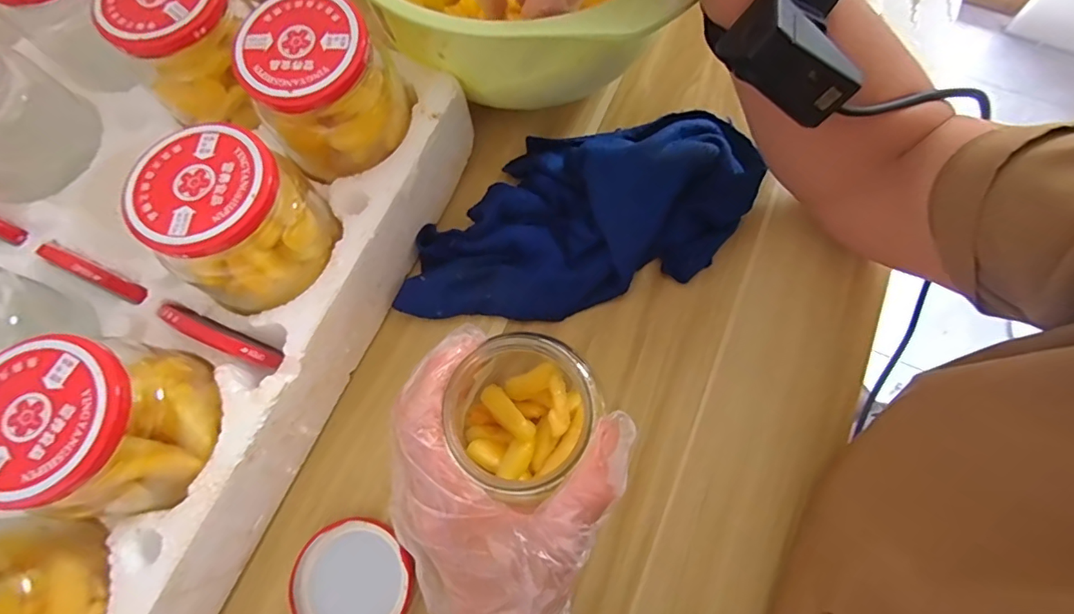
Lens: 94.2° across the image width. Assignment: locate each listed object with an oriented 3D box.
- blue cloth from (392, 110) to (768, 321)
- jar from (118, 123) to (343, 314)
[{"bbox_3d":[0.032,-0.067,0.347,0.257,0.040,0.124,-17,73,-3],"label":"blue cloth"},{"bbox_3d":[-0.157,-0.045,0.269,0.073,0.071,0.077,-1,73,2],"label":"jar"}]

